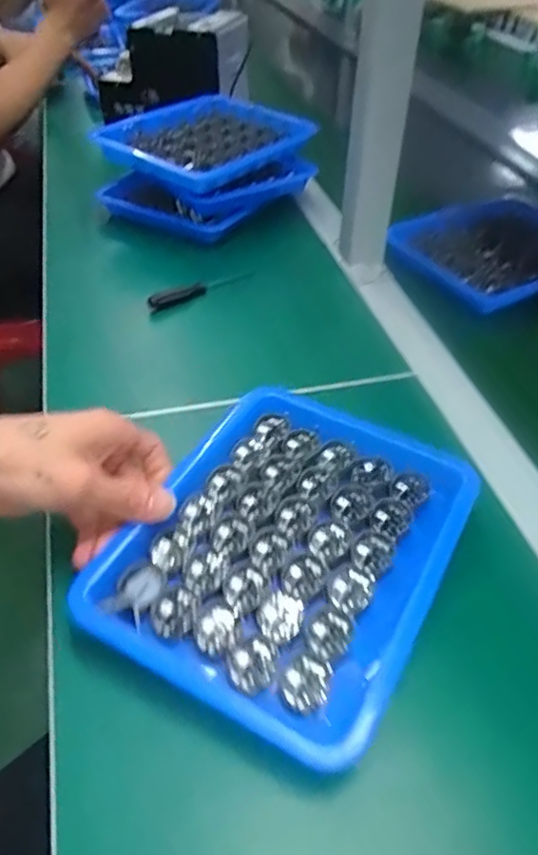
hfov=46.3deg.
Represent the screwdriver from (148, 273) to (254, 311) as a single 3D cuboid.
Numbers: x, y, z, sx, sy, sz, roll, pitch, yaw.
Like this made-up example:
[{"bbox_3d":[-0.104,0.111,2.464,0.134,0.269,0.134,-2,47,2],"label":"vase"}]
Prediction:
[{"bbox_3d":[-0.064,-0.129,0.586,0.103,0.018,0.012,-26,50,-27],"label":"screwdriver"}]

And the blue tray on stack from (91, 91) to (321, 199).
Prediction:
[{"bbox_3d":[-0.071,-0.326,0.710,0.168,0.034,0.217,32,51,28],"label":"blue tray on stack"}]

